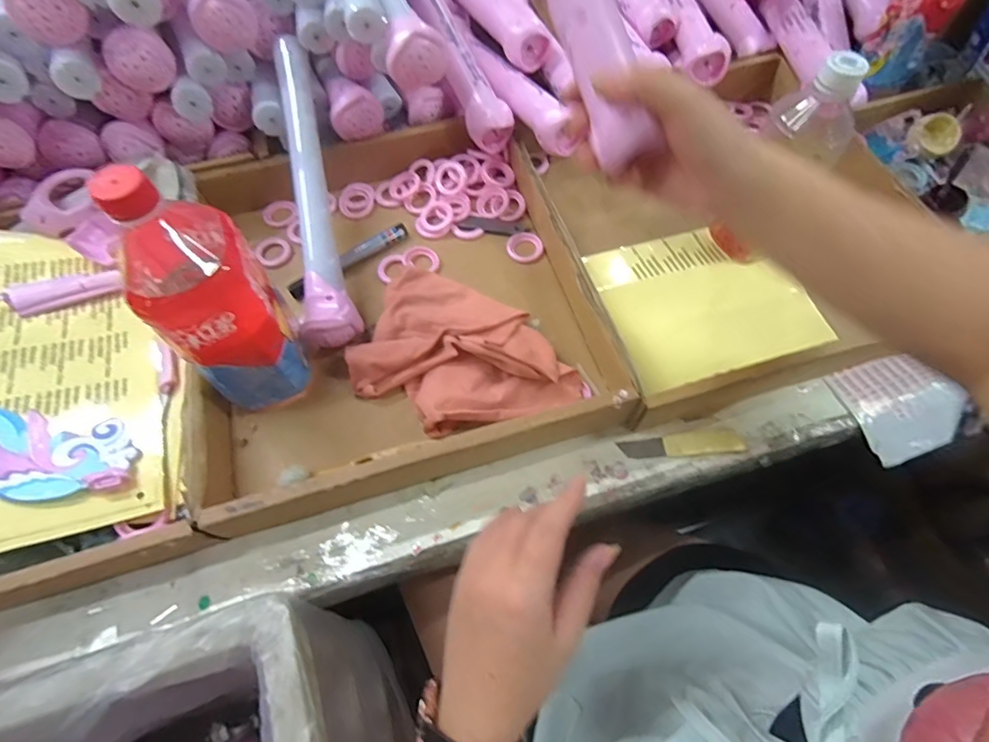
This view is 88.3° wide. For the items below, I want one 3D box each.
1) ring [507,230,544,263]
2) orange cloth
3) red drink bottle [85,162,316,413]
[{"bbox_3d":[0.033,-0.130,0.535,0.037,0.011,0.036,0,64,0],"label":"ring"},{"bbox_3d":[-0.027,-0.012,0.457,0.208,0.044,0.143,27,67,13],"label":"orange cloth"},{"bbox_3d":[-0.204,-0.050,0.379,0.077,0.211,0.082,-23,66,-10],"label":"red drink bottle"}]

